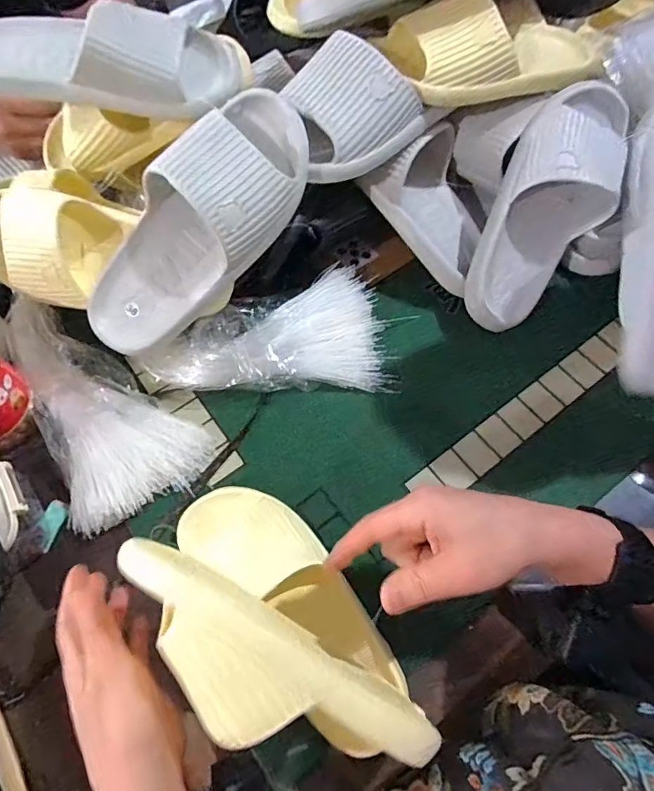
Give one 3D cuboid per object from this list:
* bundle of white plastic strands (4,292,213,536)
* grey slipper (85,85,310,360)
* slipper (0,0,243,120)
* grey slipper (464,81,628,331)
[{"bbox_3d":[-0.227,-0.008,0.488,0.132,0.049,0.262,-27,67,-13],"label":"bundle of white plastic strands"},{"bbox_3d":[-0.112,-0.146,0.430,0.104,0.085,0.261,40,95,-8],"label":"grey slipper"},{"bbox_3d":[-0.215,-0.321,0.443,0.261,0.066,0.115,14,65,7],"label":"slipper"},{"bbox_3d":[0.229,-0.195,0.502,0.112,0.063,0.265,28,99,13],"label":"grey slipper"}]

